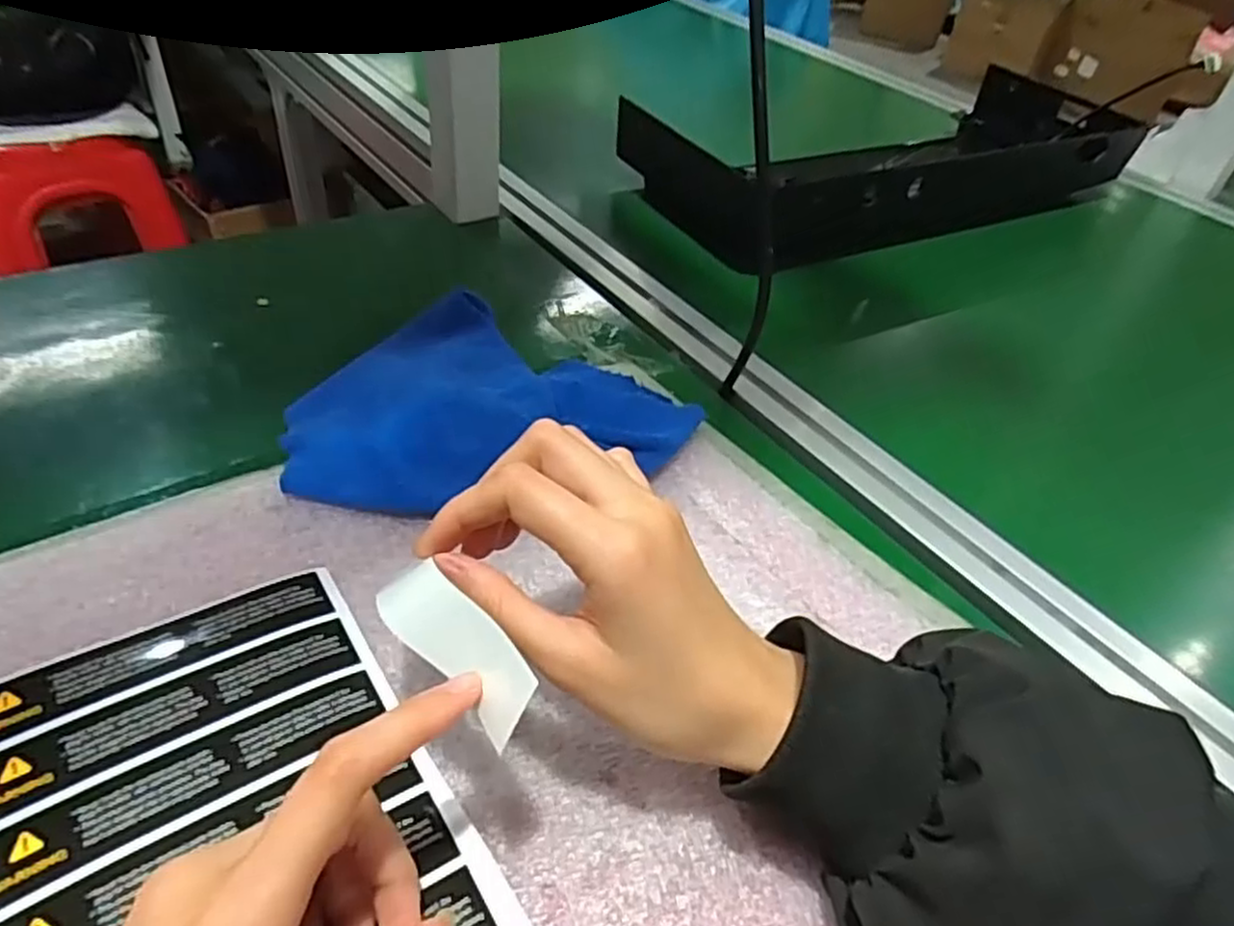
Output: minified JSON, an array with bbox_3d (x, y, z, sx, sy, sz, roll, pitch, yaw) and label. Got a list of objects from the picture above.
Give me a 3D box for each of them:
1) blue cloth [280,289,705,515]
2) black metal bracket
[{"bbox_3d":[-0.072,-0.034,0.415,0.202,0.031,0.150,-12,46,-20],"label":"blue cloth"},{"bbox_3d":[0.276,-0.287,0.711,0.522,0.070,0.194,-18,48,-26],"label":"black metal bracket"}]

